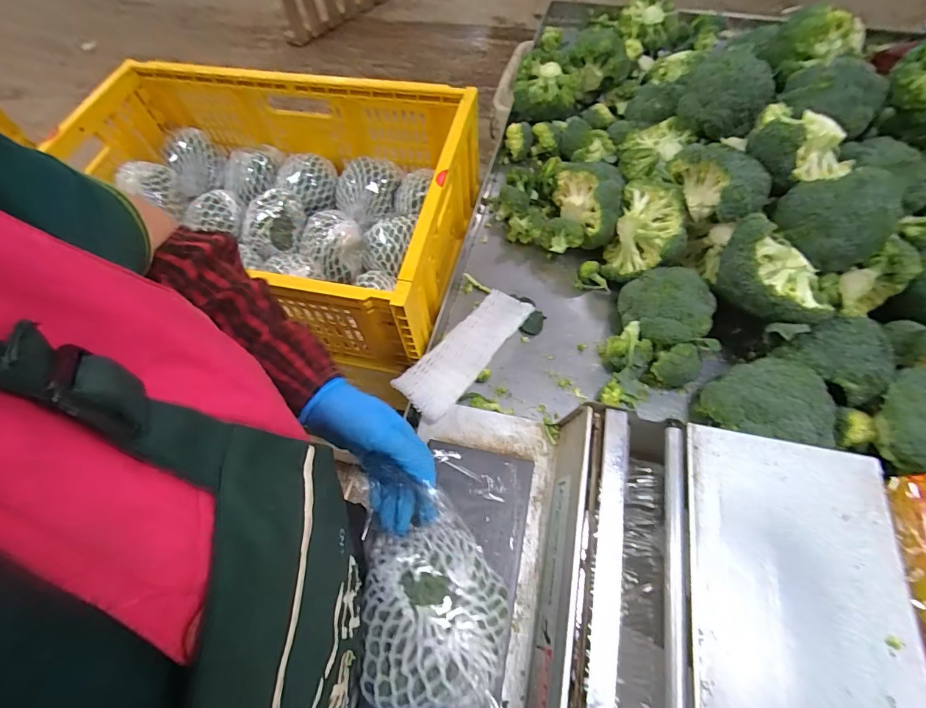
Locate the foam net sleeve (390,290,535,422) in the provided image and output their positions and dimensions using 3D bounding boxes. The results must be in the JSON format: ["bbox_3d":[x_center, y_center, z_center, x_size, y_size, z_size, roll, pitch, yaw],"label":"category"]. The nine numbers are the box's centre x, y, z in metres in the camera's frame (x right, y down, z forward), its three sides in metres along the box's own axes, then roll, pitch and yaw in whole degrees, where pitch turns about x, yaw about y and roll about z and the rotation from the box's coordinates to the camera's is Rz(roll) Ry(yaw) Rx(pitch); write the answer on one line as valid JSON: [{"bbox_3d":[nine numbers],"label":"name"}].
[{"bbox_3d":[0.006,-0.012,0.580,0.071,0.028,0.234,31,57,20],"label":"foam net sleeve"}]

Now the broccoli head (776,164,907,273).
[{"bbox_3d":[0.464,-0.172,0.542,0.099,0.089,0.119,-36,66,-16],"label":"broccoli head"}]

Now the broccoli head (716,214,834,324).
[{"bbox_3d":[0.389,-0.097,0.540,0.136,0.096,0.083,30,67,17],"label":"broccoli head"}]

